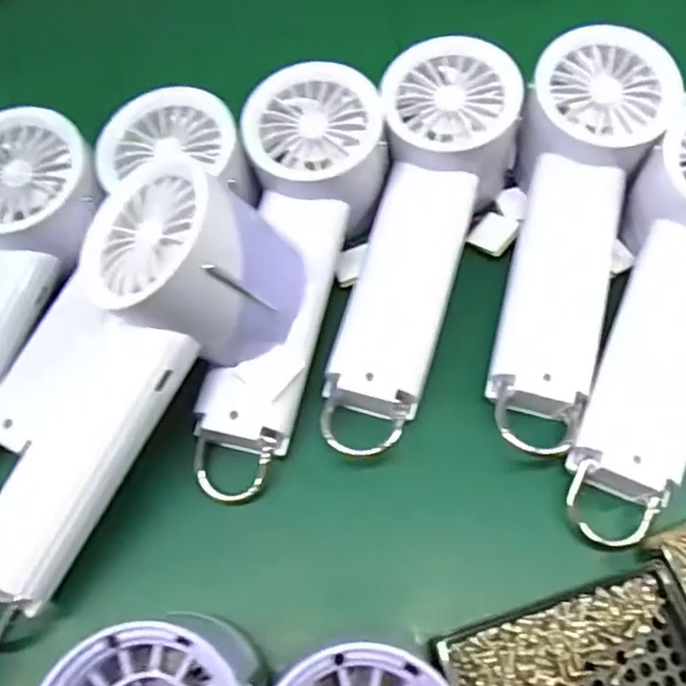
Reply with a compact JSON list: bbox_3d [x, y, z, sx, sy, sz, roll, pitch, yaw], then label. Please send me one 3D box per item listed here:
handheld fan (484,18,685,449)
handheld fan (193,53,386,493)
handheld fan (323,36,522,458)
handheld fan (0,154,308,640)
[{"bbox_3d":[0.103,-0.047,0.302,0.061,0.046,0.196,13,81,10],"label":"handheld fan"},{"bbox_3d":[-0.021,-0.031,0.291,0.065,0.060,0.192,6,63,6],"label":"handheld fan"},{"bbox_3d":[0.035,-0.045,0.306,0.059,0.046,0.190,15,79,10],"label":"handheld fan"},{"bbox_3d":[-0.097,0.025,0.260,0.076,0.064,0.198,33,91,18],"label":"handheld fan"}]

